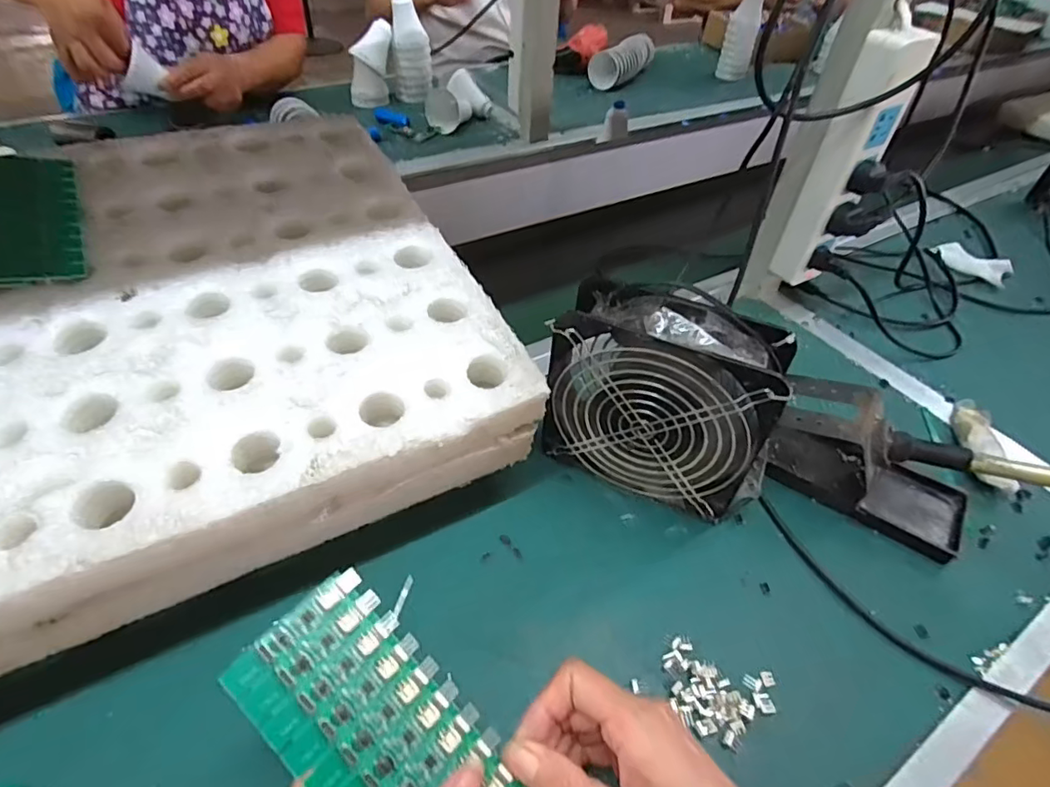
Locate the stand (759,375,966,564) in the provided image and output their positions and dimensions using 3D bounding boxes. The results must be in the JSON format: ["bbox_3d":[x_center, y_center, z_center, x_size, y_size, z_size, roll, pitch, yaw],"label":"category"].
[{"bbox_3d":[0.264,0.051,0.416,0.154,0.071,0.078,24,49,18],"label":"stand"}]

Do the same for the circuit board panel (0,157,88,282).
[{"bbox_3d":[-0.340,-0.121,0.366,0.067,0.007,0.131,-11,55,-31],"label":"circuit board panel"}]

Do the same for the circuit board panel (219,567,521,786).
[{"bbox_3d":[-0.059,0.150,0.240,0.138,0.005,0.067,44,58,10],"label":"circuit board panel"}]

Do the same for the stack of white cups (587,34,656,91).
[{"bbox_3d":[0.214,-0.711,1.171,0.075,0.066,0.215,26,50,20],"label":"stack of white cups"}]

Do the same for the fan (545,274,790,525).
[{"bbox_3d":[0.098,0.007,0.391,0.154,0.154,0.062,21,48,16],"label":"fan"}]

